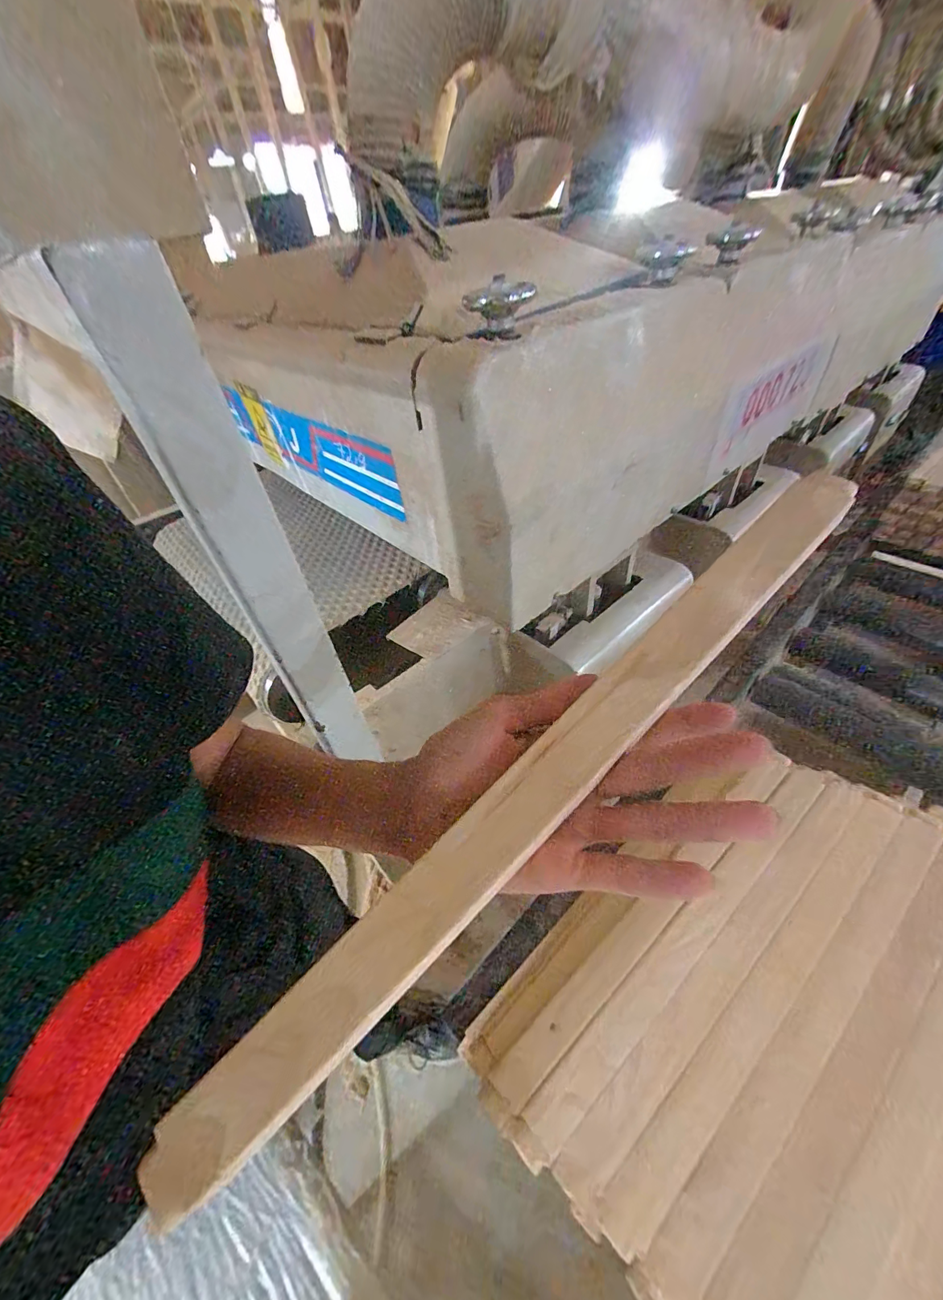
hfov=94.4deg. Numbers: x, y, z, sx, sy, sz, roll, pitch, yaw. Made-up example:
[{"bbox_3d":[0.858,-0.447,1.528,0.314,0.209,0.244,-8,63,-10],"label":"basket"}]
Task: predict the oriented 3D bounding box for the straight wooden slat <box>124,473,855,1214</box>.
[{"bbox_3d":[0.038,0.052,0.191,0.398,0.008,0.030,-42,52,-12],"label":"straight wooden slat"}]

